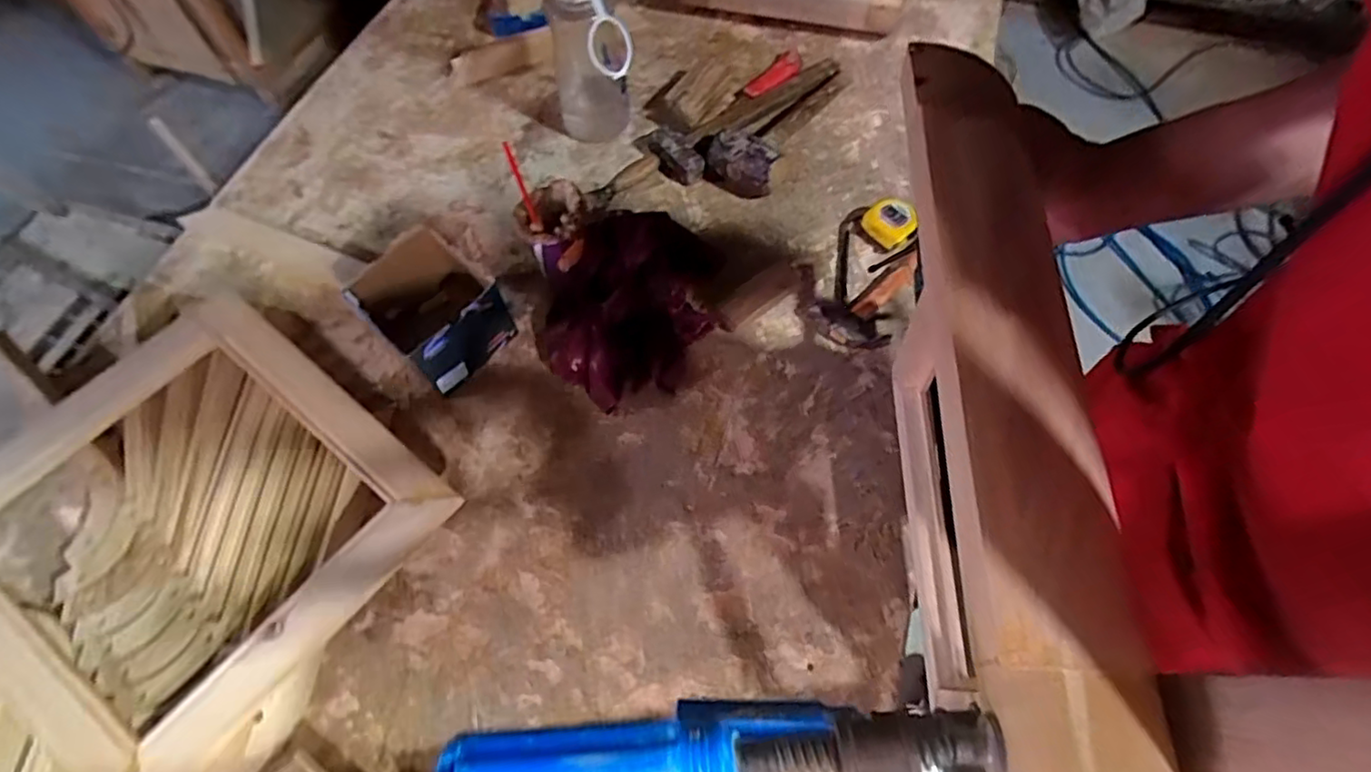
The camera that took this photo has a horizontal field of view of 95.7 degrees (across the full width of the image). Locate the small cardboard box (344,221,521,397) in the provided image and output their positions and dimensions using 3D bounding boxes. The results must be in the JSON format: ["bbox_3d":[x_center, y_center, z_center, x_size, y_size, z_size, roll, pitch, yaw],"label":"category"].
[{"bbox_3d":[-0.317,-0.094,0.790,0.152,0.117,0.151,36,67,17],"label":"small cardboard box"}]

